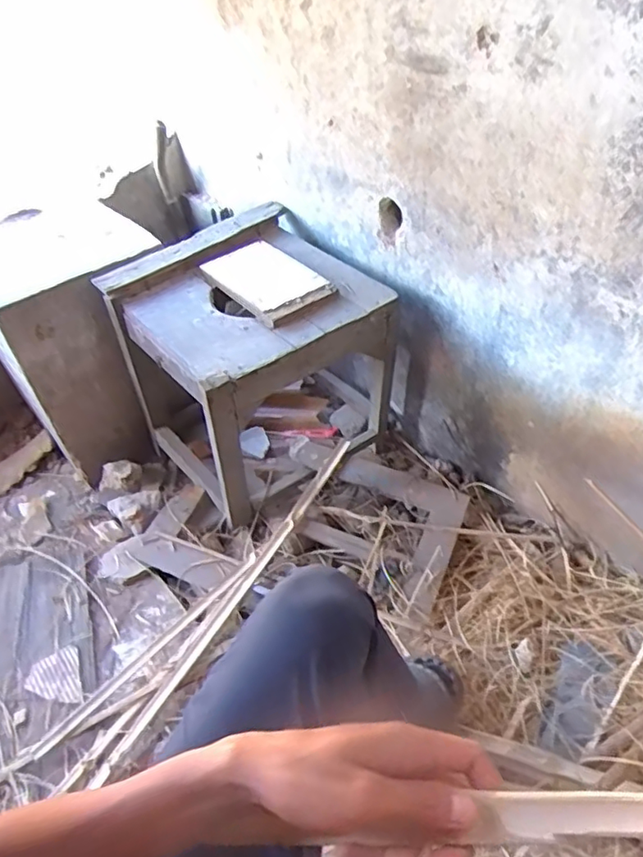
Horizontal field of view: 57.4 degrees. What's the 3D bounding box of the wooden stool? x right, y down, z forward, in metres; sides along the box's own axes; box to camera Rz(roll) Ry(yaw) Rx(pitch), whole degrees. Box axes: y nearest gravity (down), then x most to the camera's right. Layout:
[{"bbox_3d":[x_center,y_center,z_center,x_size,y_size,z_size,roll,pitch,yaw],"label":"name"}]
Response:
[{"bbox_3d":[-0.139,-0.141,1.262,0.460,0.421,0.464,-29,48,-21],"label":"wooden stool"}]

